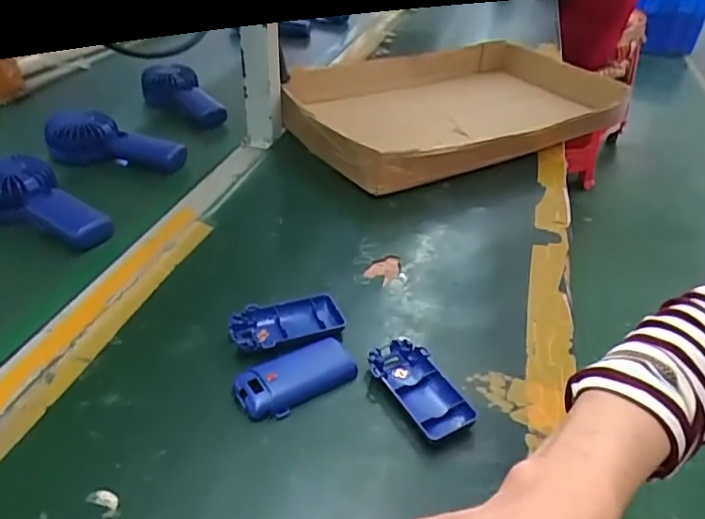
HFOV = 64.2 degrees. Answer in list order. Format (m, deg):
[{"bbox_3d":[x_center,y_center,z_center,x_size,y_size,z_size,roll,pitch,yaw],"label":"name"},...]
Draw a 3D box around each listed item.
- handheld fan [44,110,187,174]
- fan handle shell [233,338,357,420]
[{"bbox_3d":[-0.304,-0.152,0.741,0.176,0.060,0.048,5,37,0],"label":"handheld fan"},{"bbox_3d":[-0.044,0.091,0.438,0.092,0.013,0.044,-18,42,-28],"label":"fan handle shell"}]

